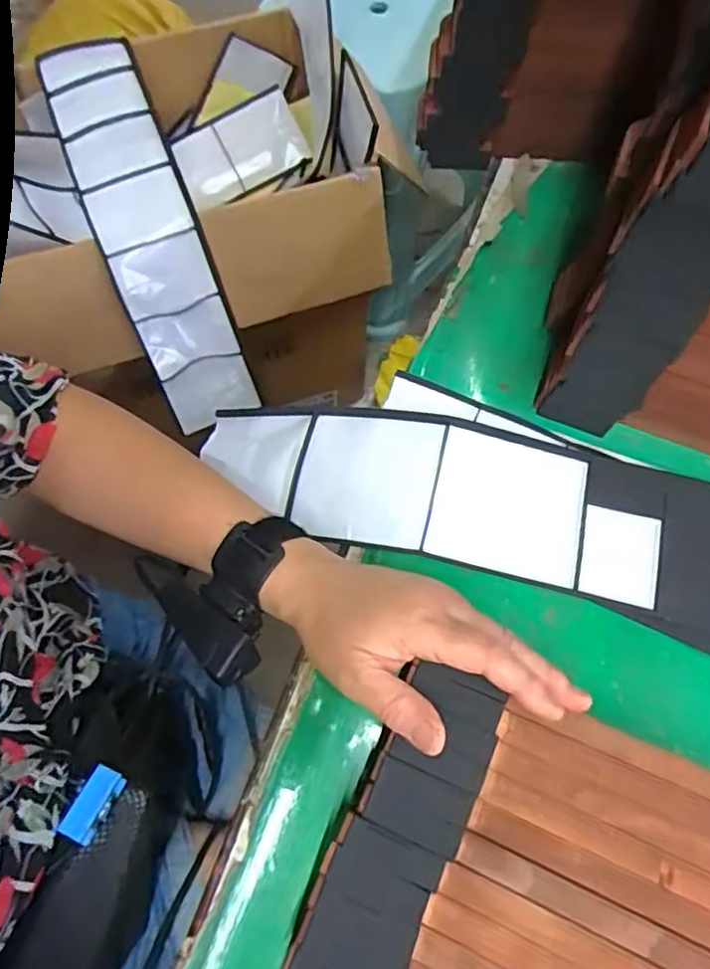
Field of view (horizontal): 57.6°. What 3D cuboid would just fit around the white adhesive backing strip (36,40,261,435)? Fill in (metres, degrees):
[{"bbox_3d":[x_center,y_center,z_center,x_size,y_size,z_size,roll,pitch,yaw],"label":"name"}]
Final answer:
[{"bbox_3d":[-0.216,-0.266,0.661,0.097,0.074,0.419,-21,92,-9],"label":"white adhesive backing strip"}]

